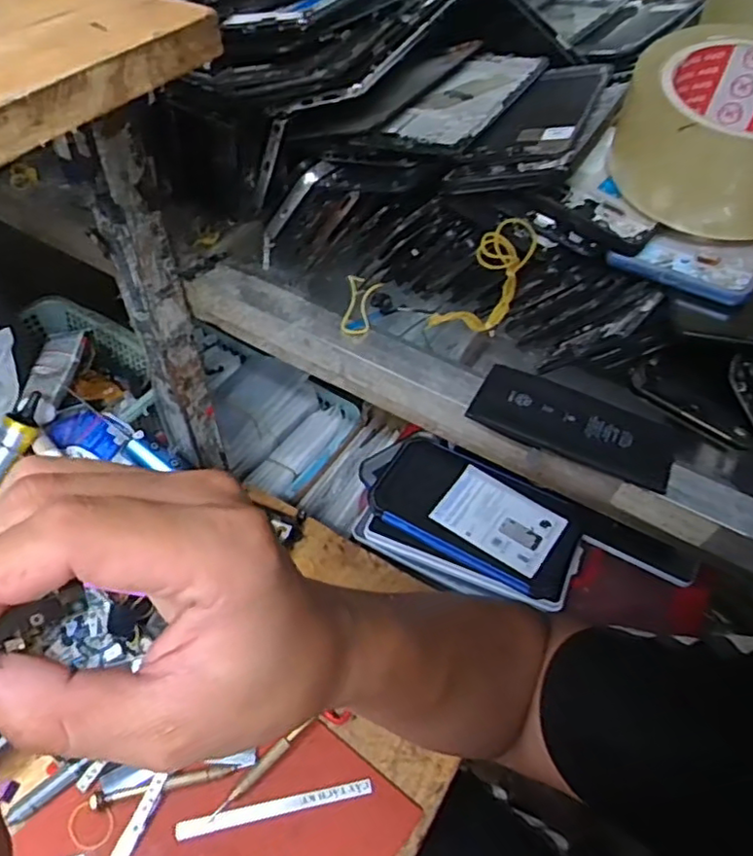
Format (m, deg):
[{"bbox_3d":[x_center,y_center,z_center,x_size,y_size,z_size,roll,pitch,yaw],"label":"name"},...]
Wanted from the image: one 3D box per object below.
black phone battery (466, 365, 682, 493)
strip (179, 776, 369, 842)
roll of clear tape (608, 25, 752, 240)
[{"bbox_3d":[0.107,-0.003,0.340,0.105,0.011,0.049,26,55,18],"label":"black phone battery"},{"bbox_3d":[-0.067,0.255,0.423,0.128,0.004,0.010,-8,52,-9],"label":"strip"},{"bbox_3d":[0.174,-0.150,0.318,0.100,0.069,0.101,15,52,10],"label":"roll of clear tape"}]

